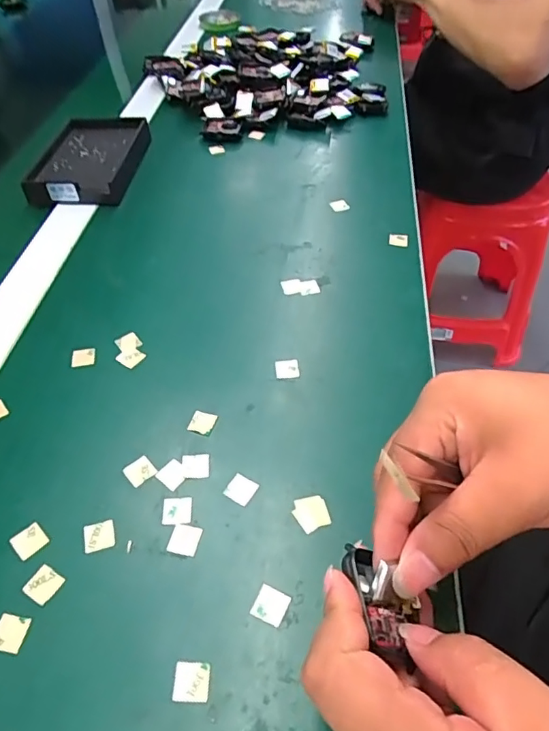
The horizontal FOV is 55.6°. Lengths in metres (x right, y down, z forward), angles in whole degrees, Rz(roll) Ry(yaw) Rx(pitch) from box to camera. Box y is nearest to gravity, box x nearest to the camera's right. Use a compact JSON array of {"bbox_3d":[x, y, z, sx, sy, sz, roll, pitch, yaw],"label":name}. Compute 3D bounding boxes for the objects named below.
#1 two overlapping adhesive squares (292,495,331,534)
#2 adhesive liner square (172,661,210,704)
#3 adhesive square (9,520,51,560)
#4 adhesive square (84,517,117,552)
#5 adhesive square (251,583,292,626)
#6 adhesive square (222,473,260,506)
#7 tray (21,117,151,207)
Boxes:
[{"bbox_3d":[0.021,0.081,0.287,0.019,0.004,0.019,-19,51,-15],"label":"two overlapping adhesive squares"},{"bbox_3d":[-0.037,0.143,0.235,0.016,0.004,0.016,2,49,2],"label":"adhesive liner square"},{"bbox_3d":[-0.132,0.094,0.280,0.017,0.004,0.017,35,56,25],"label":"adhesive square"},{"bbox_3d":[-0.095,0.091,0.280,0.017,0.004,0.015,-14,50,-11],"label":"adhesive square"},{"bbox_3d":[-0.002,0.117,0.256,0.016,0.004,0.016,20,52,17],"label":"adhesive square"},{"bbox_3d":[-0.019,0.070,0.298,0.016,0.004,0.016,24,54,20],"label":"adhesive square"},{"bbox_3d":[-0.186,-0.213,0.533,0.096,0.022,0.148,4,49,5],"label":"tray"}]

